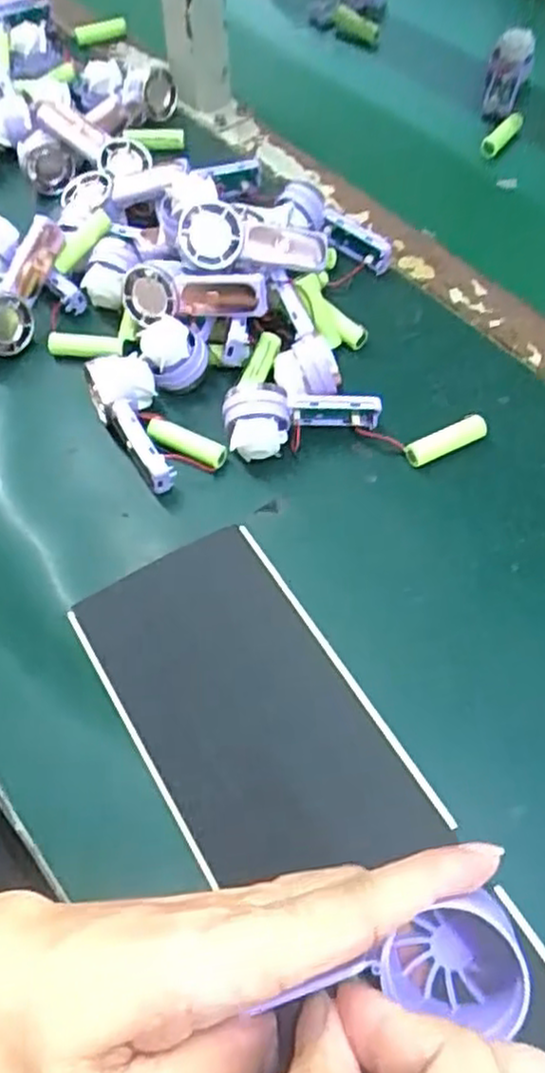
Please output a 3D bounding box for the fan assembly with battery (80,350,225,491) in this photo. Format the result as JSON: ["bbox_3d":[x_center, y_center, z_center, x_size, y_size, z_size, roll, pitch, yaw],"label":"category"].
[{"bbox_3d":[-0.075,-0.072,0.446,0.045,0.029,0.096,-33,64,-16],"label":"fan assembly with battery"}]

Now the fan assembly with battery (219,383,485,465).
[{"bbox_3d":[0.049,-0.066,0.437,0.151,0.038,0.034,1,60,2],"label":"fan assembly with battery"}]

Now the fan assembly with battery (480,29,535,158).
[{"bbox_3d":[0.197,-0.373,0.627,0.054,0.040,0.145,12,61,9],"label":"fan assembly with battery"}]

